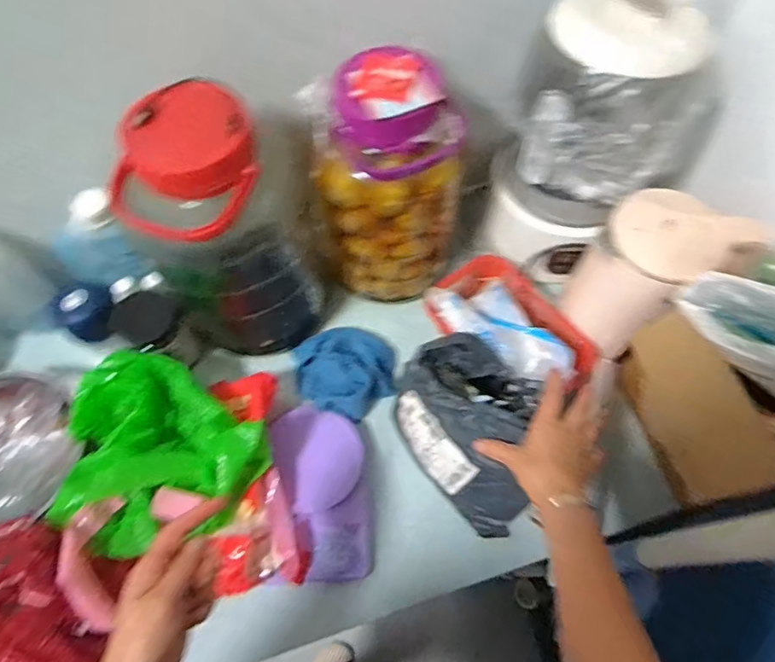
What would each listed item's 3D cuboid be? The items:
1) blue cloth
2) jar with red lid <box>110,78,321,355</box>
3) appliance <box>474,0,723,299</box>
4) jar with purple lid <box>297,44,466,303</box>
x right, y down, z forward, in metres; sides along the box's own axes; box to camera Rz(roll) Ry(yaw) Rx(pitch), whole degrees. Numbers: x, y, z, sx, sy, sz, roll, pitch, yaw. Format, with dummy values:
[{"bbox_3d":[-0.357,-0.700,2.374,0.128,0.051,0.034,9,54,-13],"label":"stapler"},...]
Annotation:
[{"bbox_3d":[-0.059,0.051,0.752,0.146,0.063,0.144,-35,68,-15],"label":"blue cloth"},{"bbox_3d":[-0.203,-0.102,0.641,0.161,0.349,0.165,0,64,0],"label":"jar with red lid"},{"bbox_3d":[0.240,-0.222,0.669,0.193,0.356,0.187,8,64,4],"label":"appliance"},{"bbox_3d":[0.003,-0.183,0.682,0.172,0.320,0.150,3,64,2],"label":"jar with purple lid"}]

